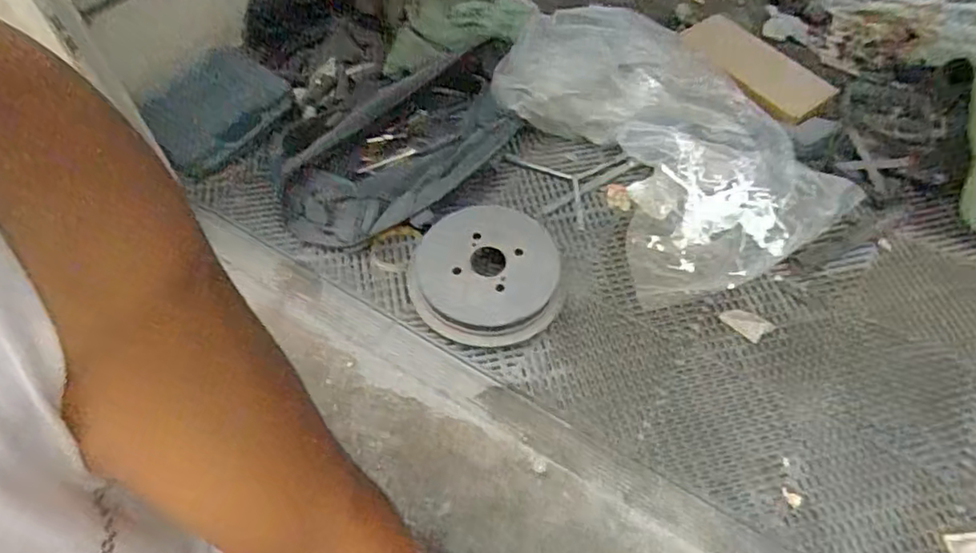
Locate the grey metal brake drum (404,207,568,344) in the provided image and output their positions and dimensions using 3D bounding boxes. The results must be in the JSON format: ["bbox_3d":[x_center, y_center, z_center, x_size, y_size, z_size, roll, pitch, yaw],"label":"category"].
[{"bbox_3d":[-0.004,-0.001,0.952,0.234,0.061,0.226,-6,59,-3],"label":"grey metal brake drum"}]

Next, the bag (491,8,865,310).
[{"bbox_3d":[0.301,-0.265,1.079,0.424,0.138,0.581,-28,63,-16],"label":"bag"}]

